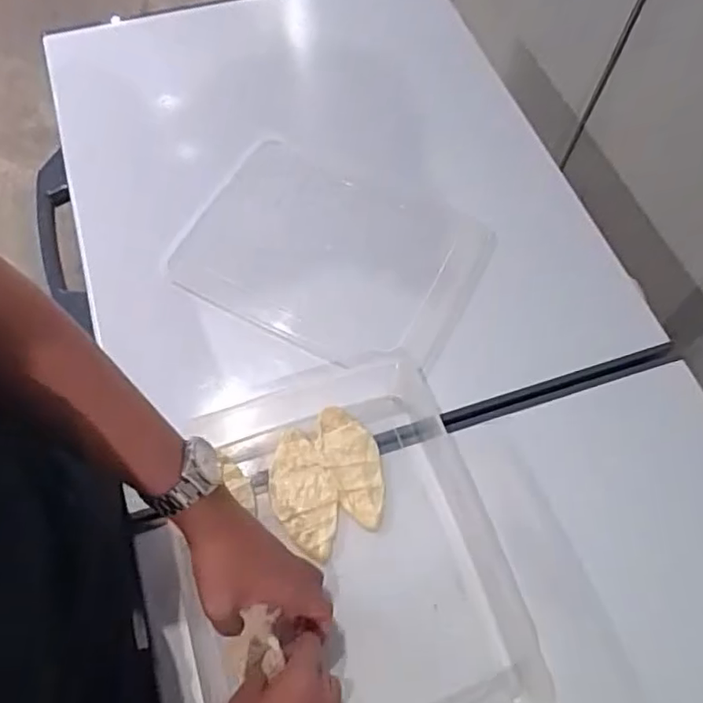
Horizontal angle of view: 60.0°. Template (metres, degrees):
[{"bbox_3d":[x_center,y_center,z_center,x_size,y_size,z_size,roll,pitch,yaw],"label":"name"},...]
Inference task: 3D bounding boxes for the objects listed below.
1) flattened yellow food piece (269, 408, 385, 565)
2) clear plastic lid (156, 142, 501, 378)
[{"bbox_3d":[-0.026,0.136,0.652,0.123,0.013,0.134,-25,65,-15],"label":"flattened yellow food piece"},{"bbox_3d":[-0.019,-0.133,0.792,0.350,0.027,0.282,26,63,12],"label":"clear plastic lid"}]

